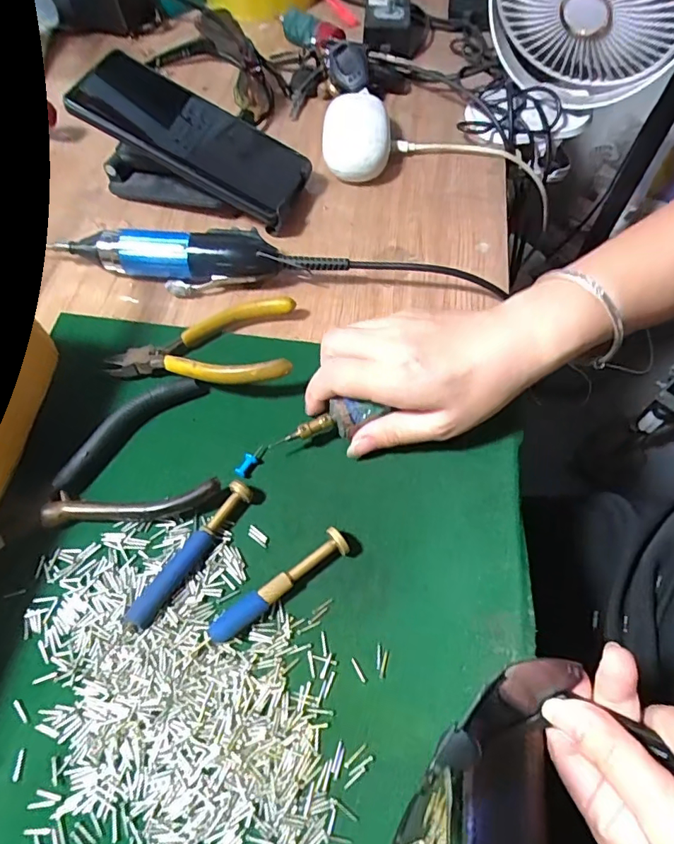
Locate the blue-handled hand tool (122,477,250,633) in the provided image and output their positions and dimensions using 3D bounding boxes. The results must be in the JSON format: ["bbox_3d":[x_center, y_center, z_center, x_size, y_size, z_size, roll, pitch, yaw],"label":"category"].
[{"bbox_3d":[-0.077,0.067,0.265,0.014,0.014,0.086,33,65,17],"label":"blue-handled hand tool"}]

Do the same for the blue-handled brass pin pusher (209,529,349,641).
[{"bbox_3d":[-0.028,0.082,0.257,0.078,0.013,0.013,-34,66,-18],"label":"blue-handled brass pin pusher"}]

